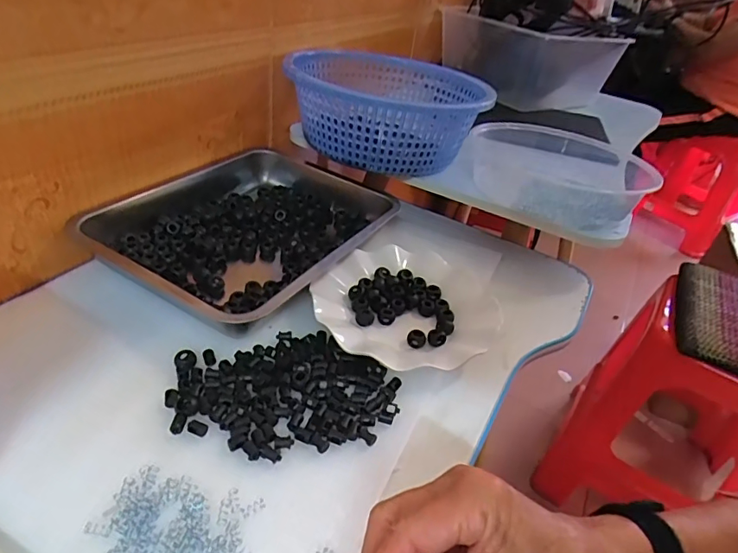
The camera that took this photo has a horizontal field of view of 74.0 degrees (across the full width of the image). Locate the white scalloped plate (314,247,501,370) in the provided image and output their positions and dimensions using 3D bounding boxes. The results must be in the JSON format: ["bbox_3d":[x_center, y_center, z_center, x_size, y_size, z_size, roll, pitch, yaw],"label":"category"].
[{"bbox_3d":[0.042,0.030,0.511,0.177,0.031,0.191,5,39,-4],"label":"white scalloped plate"}]

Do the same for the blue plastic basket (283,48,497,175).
[{"bbox_3d":[0.029,-0.246,0.684,0.257,0.094,0.280,11,36,3],"label":"blue plastic basket"}]

